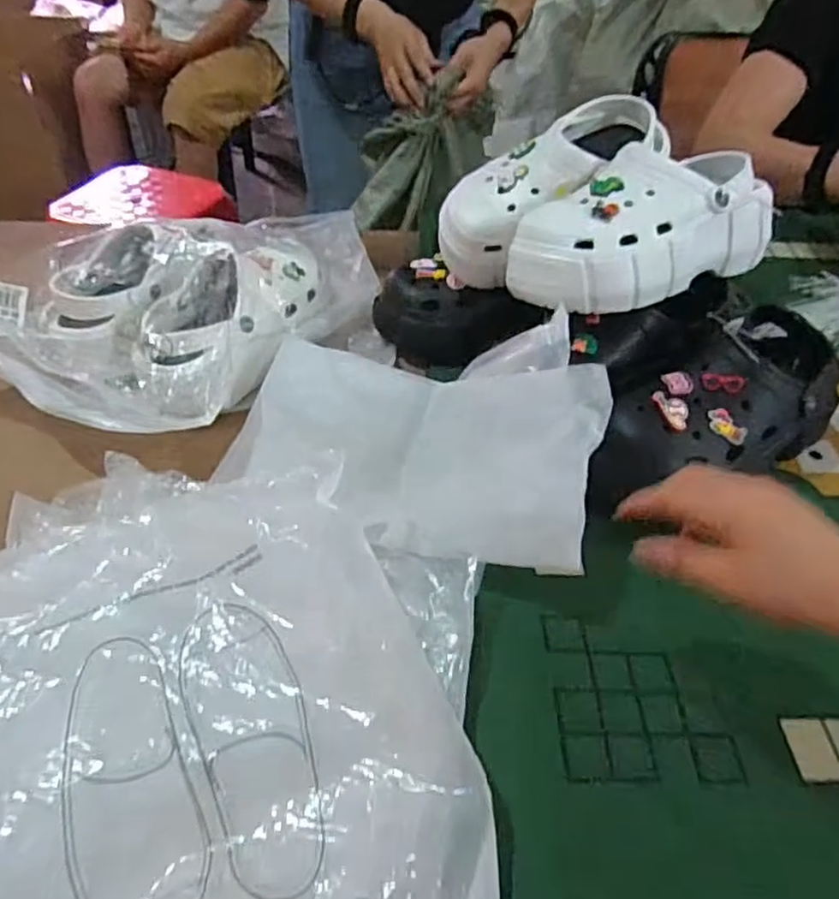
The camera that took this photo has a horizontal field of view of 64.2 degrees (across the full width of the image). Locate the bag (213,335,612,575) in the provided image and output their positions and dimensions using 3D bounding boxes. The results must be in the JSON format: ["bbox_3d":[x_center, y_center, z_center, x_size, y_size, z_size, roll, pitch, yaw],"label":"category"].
[{"bbox_3d":[-0.009,0.000,0.561,0.310,0.045,0.161,9,67,25],"label":"bag"}]

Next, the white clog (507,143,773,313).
[{"bbox_3d":[0.205,-0.203,0.610,0.235,0.086,0.114,-21,50,-21],"label":"white clog"}]

